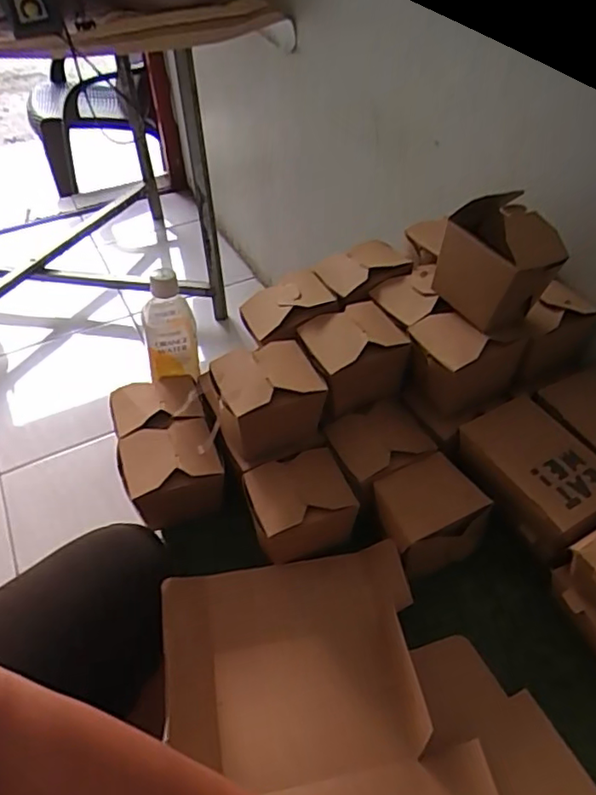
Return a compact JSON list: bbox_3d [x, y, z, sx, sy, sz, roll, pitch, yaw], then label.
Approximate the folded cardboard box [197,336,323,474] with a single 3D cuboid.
[{"bbox_3d":[-0.035,0.009,0.621,0.107,0.099,0.084,-18,47,-16],"label":"folded cardboard box"}]

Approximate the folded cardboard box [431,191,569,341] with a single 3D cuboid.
[{"bbox_3d":[0.203,-0.136,0.602,0.083,0.102,0.099,-25,50,-22],"label":"folded cardboard box"}]

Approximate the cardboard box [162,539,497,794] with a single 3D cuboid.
[{"bbox_3d":[0.027,0.314,0.477,0.233,0.058,0.403,-11,46,-10],"label":"cardboard box"}]

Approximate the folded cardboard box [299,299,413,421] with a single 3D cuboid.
[{"bbox_3d":[0.060,-0.040,0.647,0.098,0.084,0.089,-17,47,-15],"label":"folded cardboard box"}]

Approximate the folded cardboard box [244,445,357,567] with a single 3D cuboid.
[{"bbox_3d":[-0.003,0.113,0.612,0.104,0.065,0.093,-17,47,-15],"label":"folded cardboard box"}]

